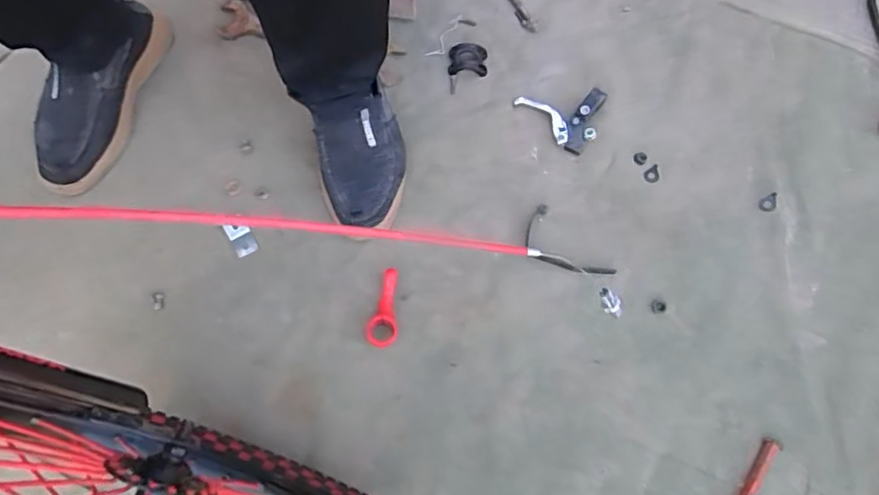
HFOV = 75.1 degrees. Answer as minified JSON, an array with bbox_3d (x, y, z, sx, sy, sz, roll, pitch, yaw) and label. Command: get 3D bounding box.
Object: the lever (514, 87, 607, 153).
[{"bbox_3d":[0.143,-0.162,0.703,0.104,0.027,0.076,16,72,7],"label":"lever"}]

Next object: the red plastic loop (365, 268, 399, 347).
[{"bbox_3d":[-0.064,0.066,0.637,0.033,0.010,0.089,-1,70,2],"label":"red plastic loop"}]

